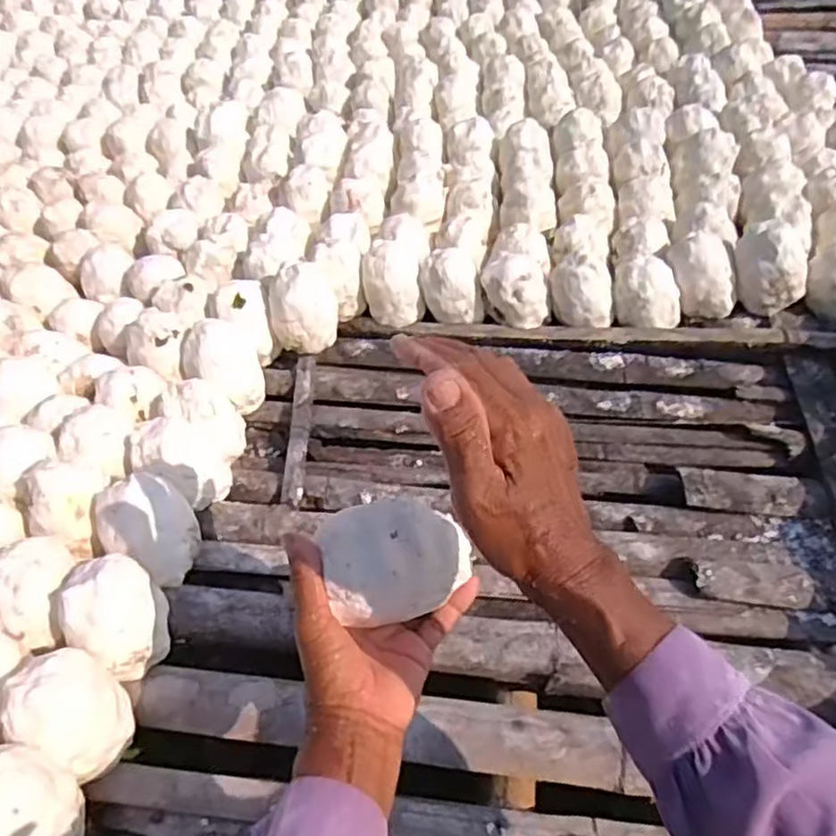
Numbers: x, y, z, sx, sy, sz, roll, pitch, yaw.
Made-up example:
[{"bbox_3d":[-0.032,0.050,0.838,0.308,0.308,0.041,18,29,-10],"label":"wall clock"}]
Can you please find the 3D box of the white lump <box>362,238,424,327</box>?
[{"bbox_3d":[-0.034,-0.181,0.932,0.075,0.094,0.088,-8,49,-3],"label":"white lump"}]

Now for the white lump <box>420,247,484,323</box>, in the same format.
[{"bbox_3d":[0.045,-0.168,0.916,0.077,0.086,0.063,-9,49,-4],"label":"white lump"}]

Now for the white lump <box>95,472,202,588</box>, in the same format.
[{"bbox_3d":[-0.251,0.112,0.670,0.079,0.097,0.084,-2,48,2],"label":"white lump"}]

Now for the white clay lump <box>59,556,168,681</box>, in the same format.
[{"bbox_3d":[-0.265,0.172,0.614,0.089,0.092,0.078,28,56,25],"label":"white clay lump"}]

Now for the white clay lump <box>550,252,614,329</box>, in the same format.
[{"bbox_3d":[0.207,-0.156,0.887,0.068,0.087,0.066,-16,50,-11],"label":"white clay lump"}]

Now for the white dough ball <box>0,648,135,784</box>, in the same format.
[{"bbox_3d":[-0.276,0.225,0.550,0.086,0.073,0.074,20,54,18],"label":"white dough ball"}]

